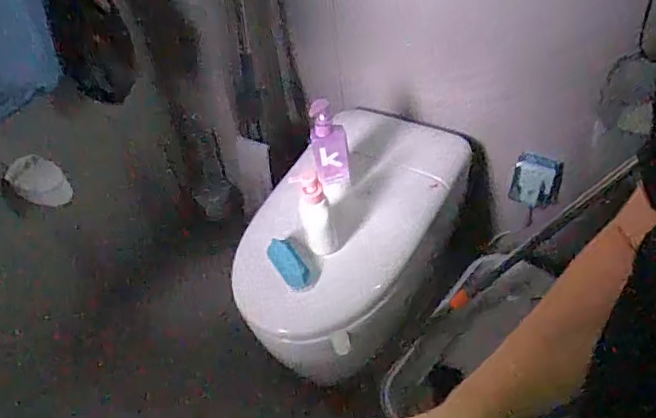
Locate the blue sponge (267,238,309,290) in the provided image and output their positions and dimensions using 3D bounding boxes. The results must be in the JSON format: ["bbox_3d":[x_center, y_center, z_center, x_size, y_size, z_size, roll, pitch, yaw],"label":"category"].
[{"bbox_3d":[-0.086,0.114,1.224,0.059,0.021,0.122,-27,65,-17],"label":"blue sponge"}]

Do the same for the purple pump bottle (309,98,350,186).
[{"bbox_3d":[0.004,-0.138,1.278,0.074,0.230,0.055,-8,47,0],"label":"purple pump bottle"}]

